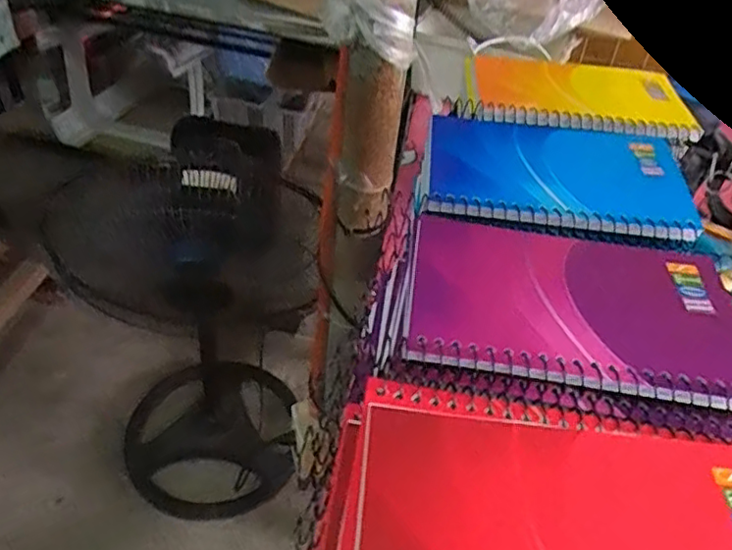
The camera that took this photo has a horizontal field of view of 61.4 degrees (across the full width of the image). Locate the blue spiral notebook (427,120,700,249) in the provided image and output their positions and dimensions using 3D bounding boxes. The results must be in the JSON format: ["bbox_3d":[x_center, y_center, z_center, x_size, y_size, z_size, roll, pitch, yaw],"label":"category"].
[{"bbox_3d":[0.098,-0.054,0.322,0.129,0.011,0.094,6,42,0],"label":"blue spiral notebook"}]

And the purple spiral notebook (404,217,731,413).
[{"bbox_3d":[0.083,0.011,0.247,0.128,0.009,0.078,8,42,2],"label":"purple spiral notebook"}]

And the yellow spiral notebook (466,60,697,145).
[{"bbox_3d":[0.132,-0.112,0.385,0.133,0.007,0.080,8,42,2],"label":"yellow spiral notebook"}]

